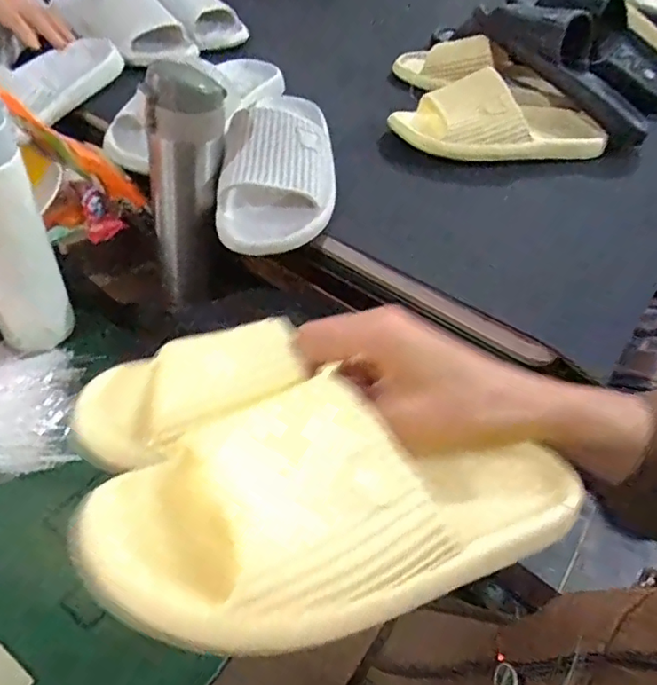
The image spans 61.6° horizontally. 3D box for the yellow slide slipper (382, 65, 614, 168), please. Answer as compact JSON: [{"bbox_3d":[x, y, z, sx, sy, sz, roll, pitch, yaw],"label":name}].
[{"bbox_3d":[0.194,-0.251,0.616,0.246,0.059,0.111,5,47,-2],"label":"yellow slide slipper"}]

